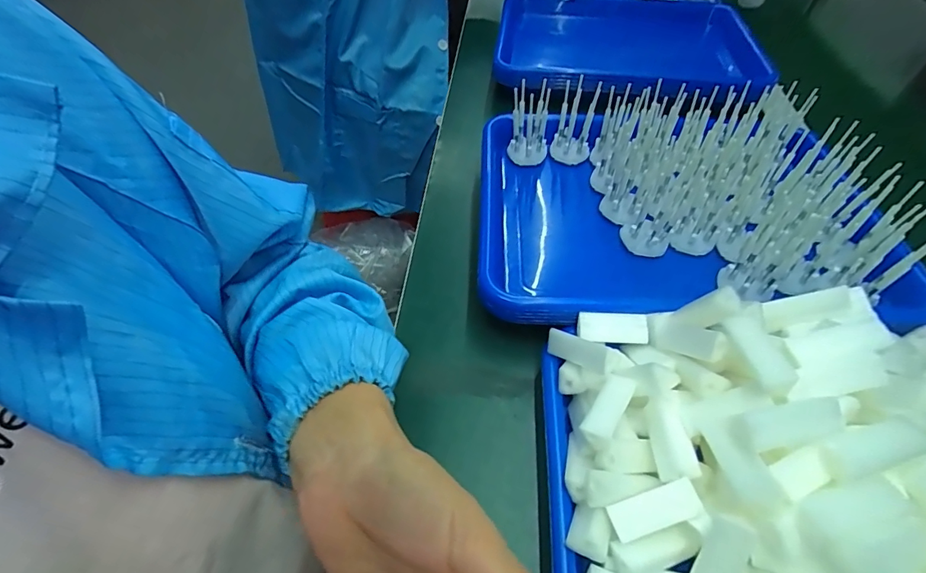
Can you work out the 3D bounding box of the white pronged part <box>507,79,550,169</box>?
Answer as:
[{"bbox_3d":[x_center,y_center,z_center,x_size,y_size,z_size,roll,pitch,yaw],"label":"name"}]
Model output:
[{"bbox_3d":[0.064,-0.158,0.435,0.035,0.067,0.026,-7,52,-6],"label":"white pronged part"}]

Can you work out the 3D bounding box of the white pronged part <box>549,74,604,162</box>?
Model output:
[{"bbox_3d":[0.109,-0.162,0.435,0.038,0.072,0.035,30,57,21],"label":"white pronged part"}]

